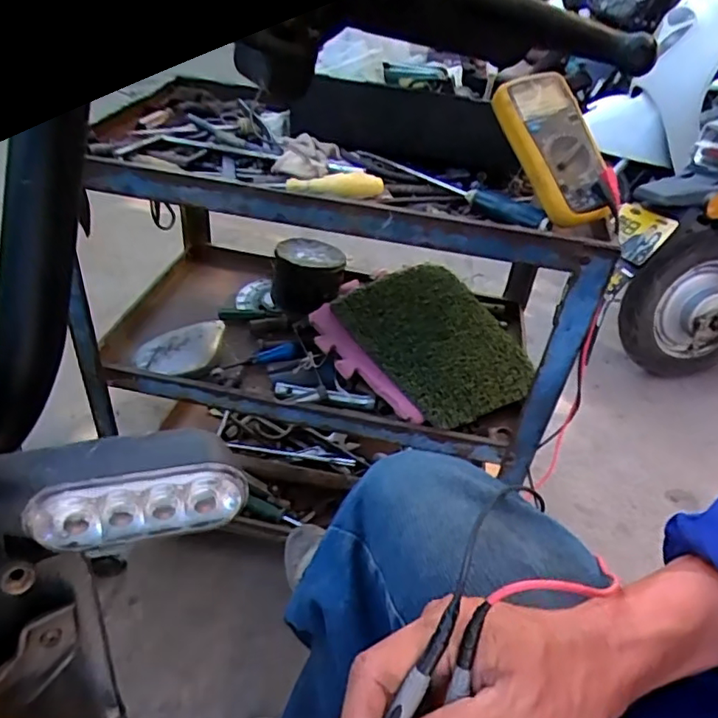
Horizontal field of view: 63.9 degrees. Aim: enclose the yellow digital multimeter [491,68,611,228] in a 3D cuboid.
[{"bbox_3d":[0.221,-0.232,0.641,0.094,0.041,0.173,-16,81,-22],"label":"yellow digital multimeter"}]

